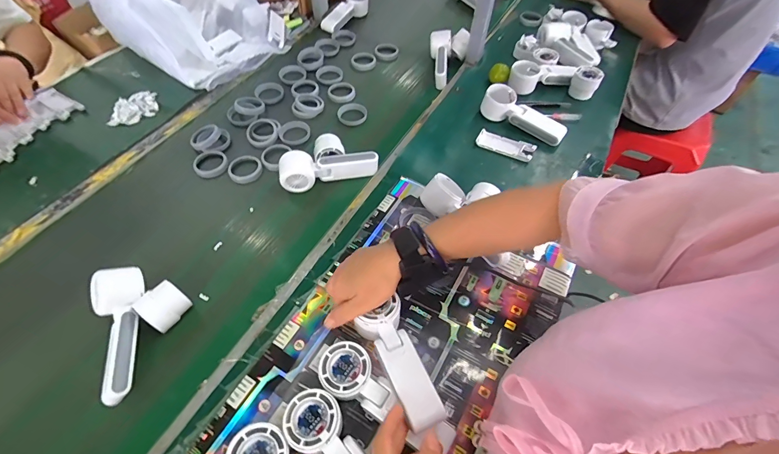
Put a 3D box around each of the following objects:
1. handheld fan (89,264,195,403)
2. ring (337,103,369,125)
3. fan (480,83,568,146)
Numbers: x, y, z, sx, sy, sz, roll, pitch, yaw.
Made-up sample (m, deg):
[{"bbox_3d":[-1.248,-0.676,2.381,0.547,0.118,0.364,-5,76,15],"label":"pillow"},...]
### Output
[{"bbox_3d":[-0.313,0.120,0.455,0.102,0.048,0.167,-22,58,-16],"label":"handheld fan"},{"bbox_3d":[-0.077,-0.233,0.739,0.062,0.015,0.053,11,56,7],"label":"ring"},{"bbox_3d":[0.263,-0.220,0.692,0.168,0.056,0.048,32,60,19],"label":"fan"}]

